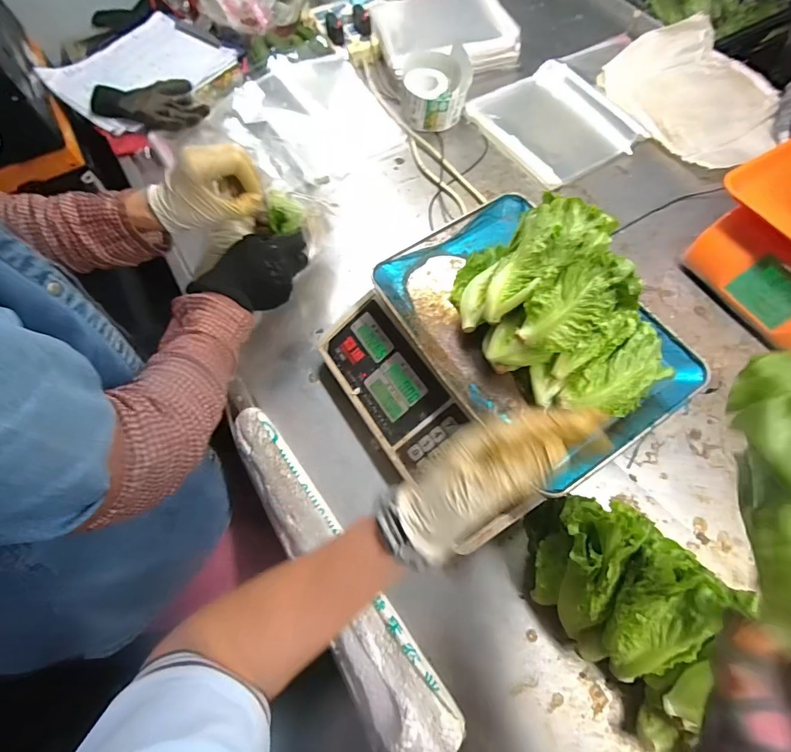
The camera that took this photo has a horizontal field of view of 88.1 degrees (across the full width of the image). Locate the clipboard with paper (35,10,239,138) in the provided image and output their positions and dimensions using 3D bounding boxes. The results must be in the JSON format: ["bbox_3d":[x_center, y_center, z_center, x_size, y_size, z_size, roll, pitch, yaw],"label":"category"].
[{"bbox_3d":[-0.488,-0.602,0.787,0.221,0.028,0.319,32,71,14],"label":"clipboard with paper"}]

